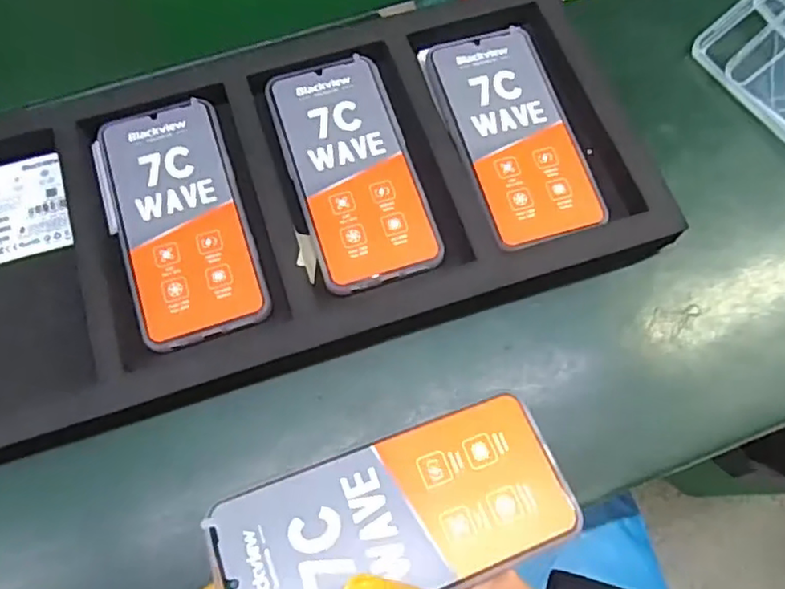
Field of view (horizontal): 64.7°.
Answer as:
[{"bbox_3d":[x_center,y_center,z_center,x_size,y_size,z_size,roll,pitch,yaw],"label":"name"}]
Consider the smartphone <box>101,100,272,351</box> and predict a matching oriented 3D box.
[{"bbox_3d":[-0.137,-0.053,0.398,0.075,0.005,0.167,-17,69,-6],"label":"smartphone"}]

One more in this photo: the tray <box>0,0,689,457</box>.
[{"bbox_3d":[-0.080,-0.061,0.409,0.489,0.045,0.240,-15,69,-6],"label":"tray"}]

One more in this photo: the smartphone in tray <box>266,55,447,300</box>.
[{"bbox_3d":[-0.028,-0.087,0.411,0.077,0.006,0.164,-16,69,-6],"label":"smartphone in tray"}]

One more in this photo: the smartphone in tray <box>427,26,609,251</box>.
[{"bbox_3d":[0.083,-0.110,0.424,0.076,0.010,0.162,-15,69,-5],"label":"smartphone in tray"}]

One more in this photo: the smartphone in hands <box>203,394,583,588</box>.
[{"bbox_3d":[0.002,0.104,0.288,0.163,0.009,0.077,-15,69,-11],"label":"smartphone in hands"}]

